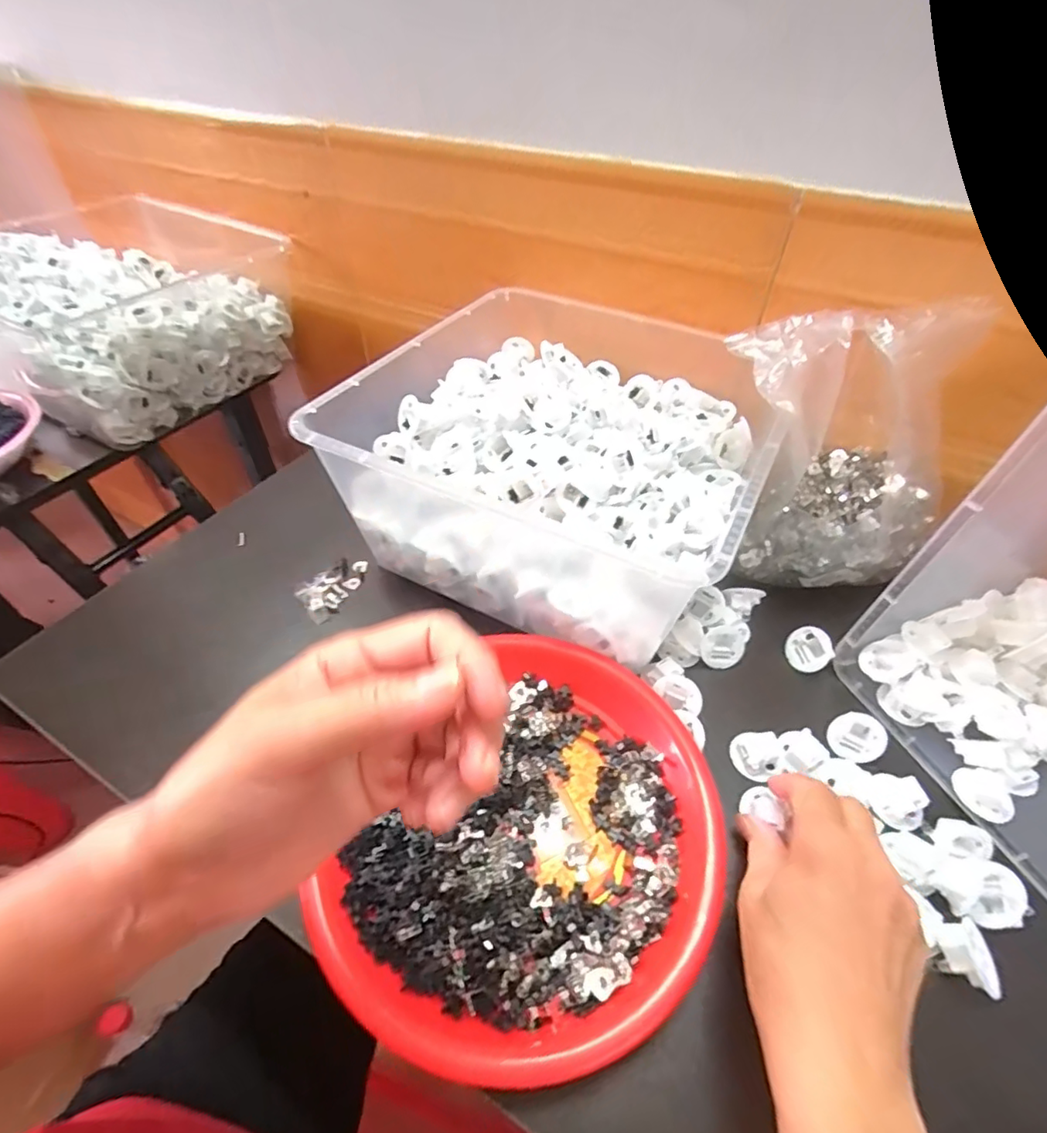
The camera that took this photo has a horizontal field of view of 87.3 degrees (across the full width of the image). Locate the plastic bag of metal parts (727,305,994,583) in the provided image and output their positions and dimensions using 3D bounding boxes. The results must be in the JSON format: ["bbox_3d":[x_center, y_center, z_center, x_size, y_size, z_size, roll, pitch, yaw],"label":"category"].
[{"bbox_3d":[0.242,-0.086,0.422,0.154,0.193,0.129,-5,48,-5],"label":"plastic bag of metal parts"}]

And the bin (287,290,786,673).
[{"bbox_3d":[0.042,-0.100,0.457,0.311,0.114,0.310,21,51,18],"label":"bin"}]

